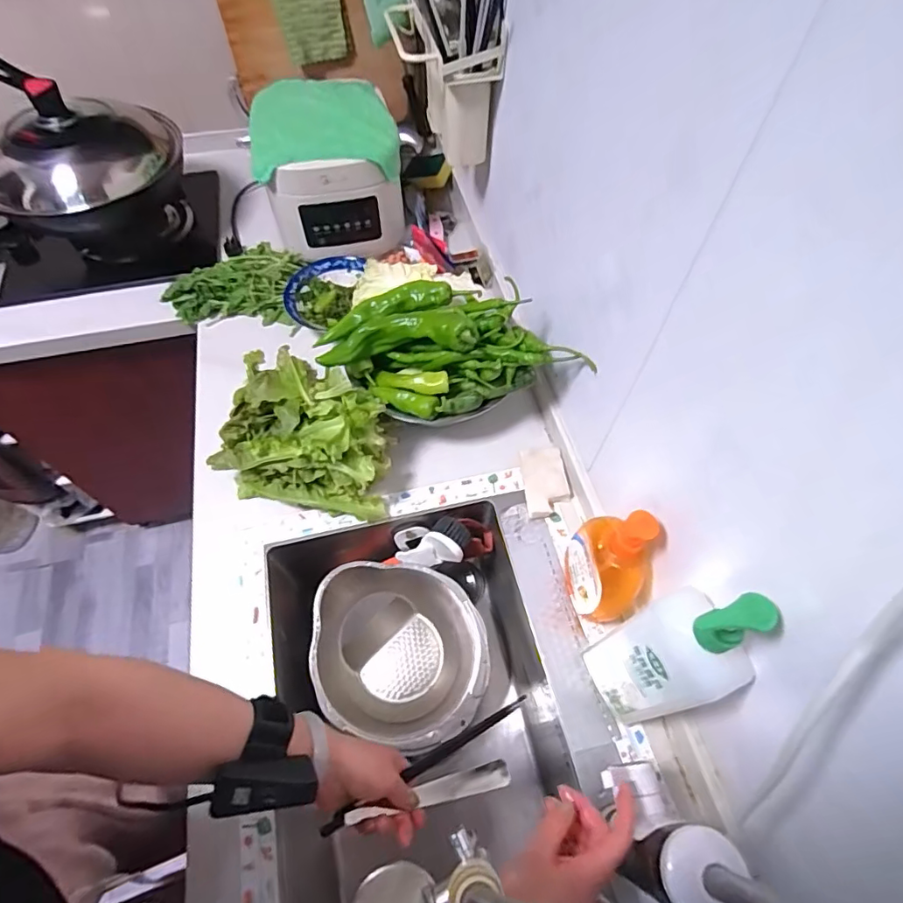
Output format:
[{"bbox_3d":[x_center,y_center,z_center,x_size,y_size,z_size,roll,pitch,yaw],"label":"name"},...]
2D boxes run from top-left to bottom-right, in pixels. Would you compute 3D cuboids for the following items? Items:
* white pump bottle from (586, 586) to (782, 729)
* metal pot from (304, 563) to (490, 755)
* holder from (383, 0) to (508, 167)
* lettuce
[{"bbox_3d":[0.199,0.189,0.474,0.064,0.266,0.084,-22,62,-14],"label":"white pump bottle"},{"bbox_3d":[-0.073,0.278,0.721,0.234,0.139,0.209,5,59,2],"label":"metal pot"},{"bbox_3d":[-0.008,-0.576,0.753,0.127,0.247,0.175,-10,59,-7],"label":"holder"},{"bbox_3d":[-0.188,-0.026,0.674,0.210,0.138,0.155,10,59,5],"label":"lettuce"}]

